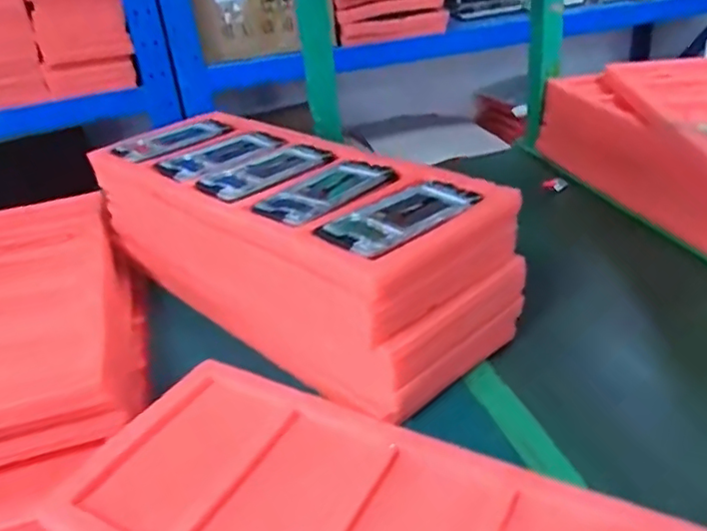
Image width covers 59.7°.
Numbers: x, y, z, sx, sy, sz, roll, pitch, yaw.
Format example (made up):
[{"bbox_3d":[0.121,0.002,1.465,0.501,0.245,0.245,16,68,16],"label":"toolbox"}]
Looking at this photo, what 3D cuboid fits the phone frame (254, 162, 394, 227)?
[{"bbox_3d":[-0.031,-0.081,0.650,0.079,0.013,0.153,19,38,35],"label":"phone frame"}]

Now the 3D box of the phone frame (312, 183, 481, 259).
[{"bbox_3d":[0.045,-0.046,0.580,0.156,0.018,0.085,-30,39,-33],"label":"phone frame"}]

